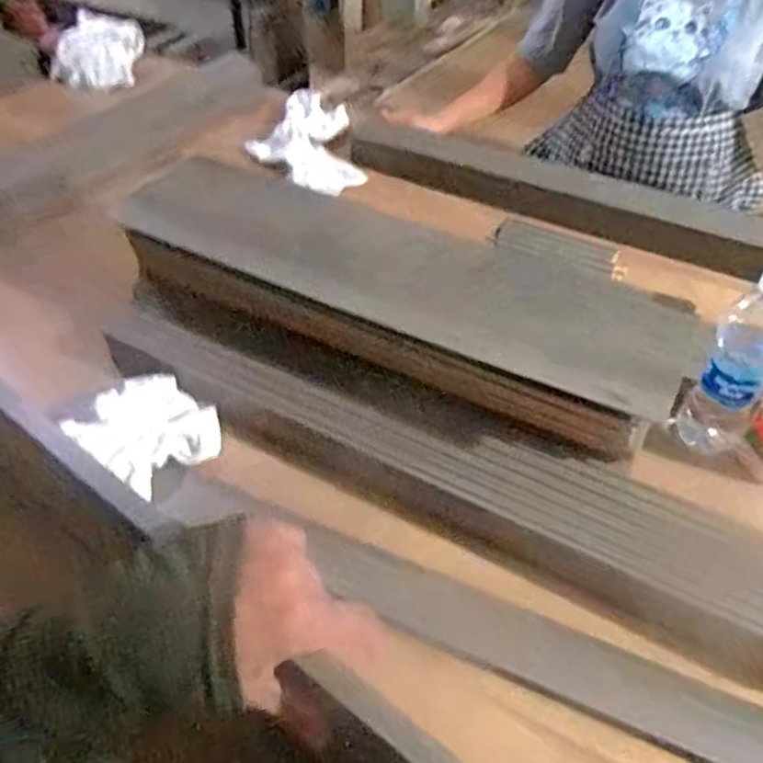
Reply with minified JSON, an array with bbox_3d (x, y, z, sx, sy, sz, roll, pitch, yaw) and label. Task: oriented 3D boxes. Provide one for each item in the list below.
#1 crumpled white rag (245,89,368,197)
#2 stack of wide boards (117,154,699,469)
[{"bbox_3d":[-0.149,-0.457,1.248,0.198,0.067,0.336,-8,47,-8],"label":"crumpled white rag"},{"bbox_3d":[0.000,-0.105,0.765,0.668,0.111,0.159,21,50,19],"label":"stack of wide boards"}]

